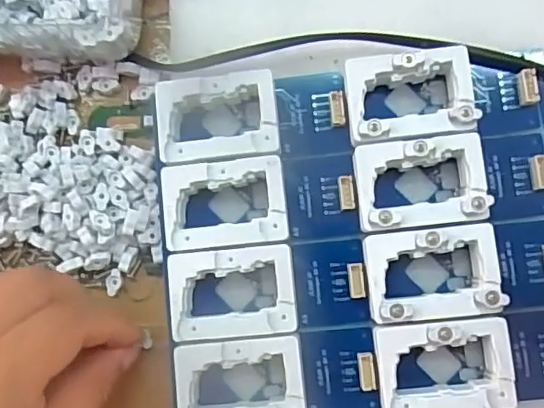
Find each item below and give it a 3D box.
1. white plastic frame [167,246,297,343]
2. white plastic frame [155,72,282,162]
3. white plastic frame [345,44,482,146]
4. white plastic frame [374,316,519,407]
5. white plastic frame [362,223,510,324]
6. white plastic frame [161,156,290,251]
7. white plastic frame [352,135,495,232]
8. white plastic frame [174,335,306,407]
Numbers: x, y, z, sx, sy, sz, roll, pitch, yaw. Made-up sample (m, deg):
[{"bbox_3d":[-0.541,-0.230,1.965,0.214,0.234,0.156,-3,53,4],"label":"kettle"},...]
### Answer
[{"bbox_3d":[-0.018,0.041,0.259,0.056,0.017,0.040,-5,82,2],"label":"white plastic frame"},{"bbox_3d":[-0.025,-0.040,0.269,0.055,0.018,0.039,-5,82,2],"label":"white plastic frame"},{"bbox_3d":[0.064,-0.049,0.263,0.057,0.019,0.041,-8,82,2],"label":"white plastic frame"},{"bbox_3d":[0.075,0.072,0.249,0.057,0.018,0.040,-6,82,2],"label":"white plastic frame"},{"bbox_3d":[0.071,0.032,0.253,0.058,0.018,0.039,-6,82,2],"label":"white plastic frame"},{"bbox_3d":[-0.022,0.000,0.264,0.057,0.016,0.040,-5,82,2],"label":"white plastic frame"},{"bbox_3d":[0.067,-0.009,0.258,0.057,0.018,0.039,-6,82,2],"label":"white plastic frame"},{"bbox_3d":[-0.014,0.082,0.255,0.056,0.018,0.039,-6,82,2],"label":"white plastic frame"}]

